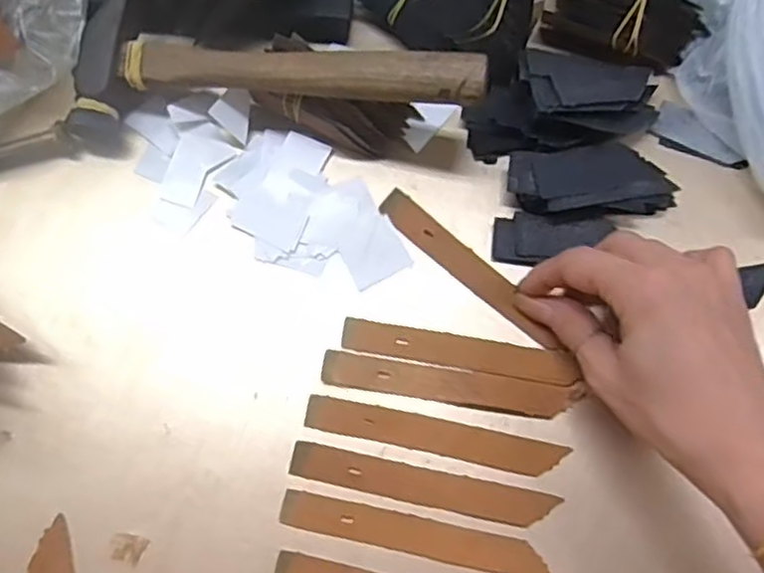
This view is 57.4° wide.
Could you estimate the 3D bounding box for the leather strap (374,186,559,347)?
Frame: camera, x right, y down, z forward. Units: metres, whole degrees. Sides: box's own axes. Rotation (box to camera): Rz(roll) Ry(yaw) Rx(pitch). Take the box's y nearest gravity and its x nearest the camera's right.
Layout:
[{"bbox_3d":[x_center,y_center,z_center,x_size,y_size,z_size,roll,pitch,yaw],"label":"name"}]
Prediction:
[{"bbox_3d":[0.046,-0.009,0.363,0.117,0.006,0.017,43,76,12],"label":"leather strap"}]

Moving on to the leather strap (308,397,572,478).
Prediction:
[{"bbox_3d":[0.026,0.073,0.338,0.124,0.004,0.017,12,73,2],"label":"leather strap"}]

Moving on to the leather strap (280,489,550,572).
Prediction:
[{"bbox_3d":[0.015,0.115,0.322,0.123,0.004,0.016,12,73,2],"label":"leather strap"}]

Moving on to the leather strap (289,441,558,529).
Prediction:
[{"bbox_3d":[0.020,0.094,0.329,0.124,0.004,0.017,12,73,2],"label":"leather strap"}]

